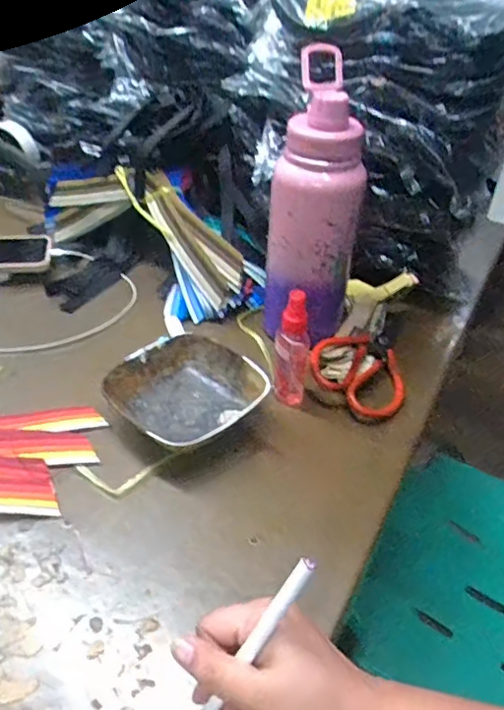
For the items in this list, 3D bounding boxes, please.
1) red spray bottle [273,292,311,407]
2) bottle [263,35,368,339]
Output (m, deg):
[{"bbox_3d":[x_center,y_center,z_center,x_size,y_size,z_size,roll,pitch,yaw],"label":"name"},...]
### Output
[{"bbox_3d":[0.039,-0.006,0.521,0.032,0.120,0.026,9,39,7],"label":"red spray bottle"},{"bbox_3d":[0.064,-0.140,0.557,0.090,0.248,0.087,9,39,7],"label":"bottle"}]

